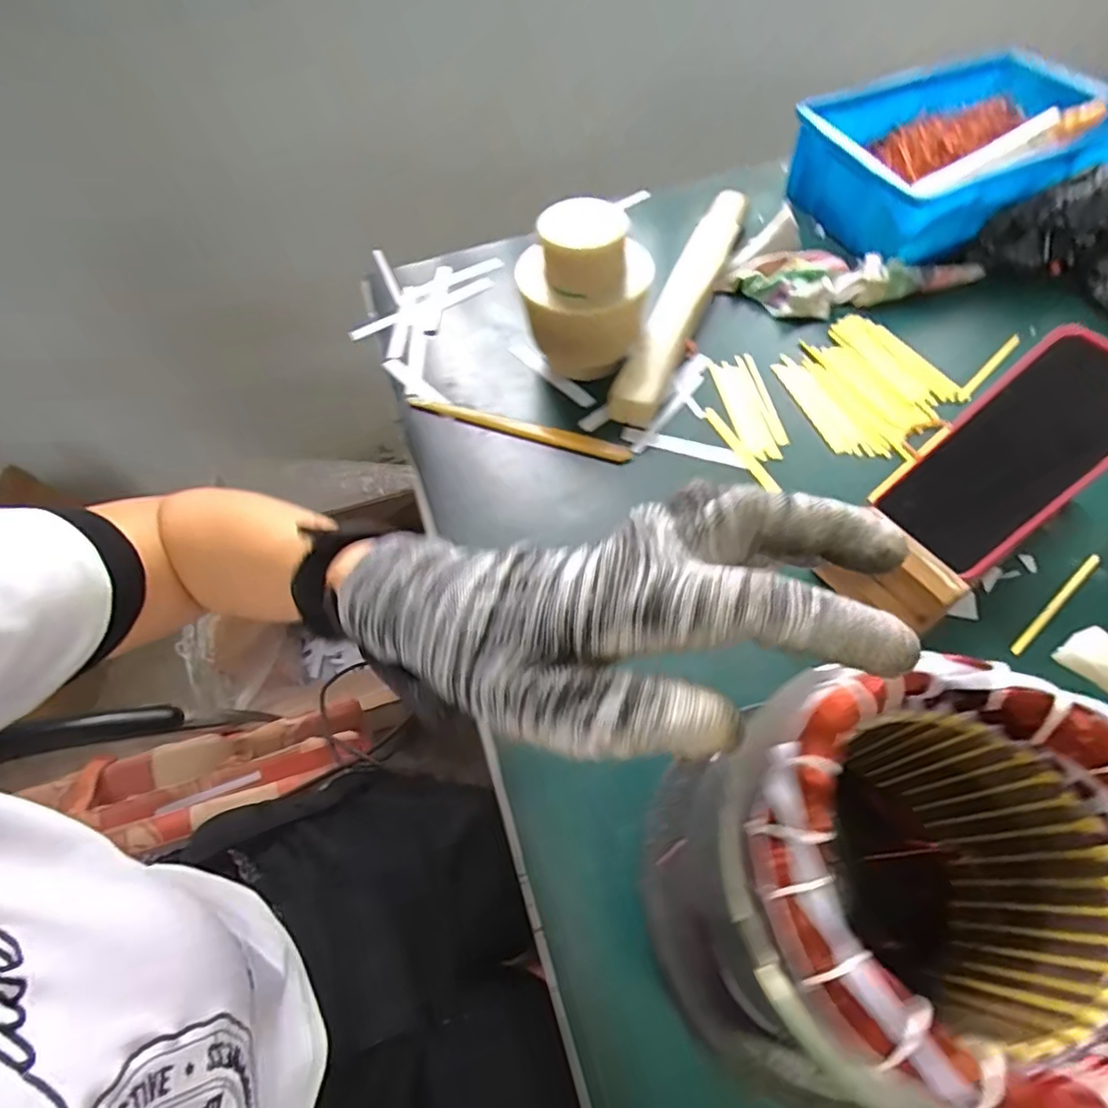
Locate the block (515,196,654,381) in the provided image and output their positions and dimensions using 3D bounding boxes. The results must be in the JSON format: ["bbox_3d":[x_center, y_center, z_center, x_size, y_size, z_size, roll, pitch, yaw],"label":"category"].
[{"bbox_3d":[0.025,-0.230,0.509,0.104,0.120,0.101,-2,60,4],"label":"block"}]

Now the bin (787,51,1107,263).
[{"bbox_3d":[0.425,-0.437,0.623,0.306,0.102,0.219,-21,60,-7],"label":"bin"}]

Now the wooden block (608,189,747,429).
[{"bbox_3d":[0.135,-0.260,0.572,0.040,0.033,0.329,20,64,16],"label":"wooden block"}]

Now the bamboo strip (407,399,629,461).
[{"bbox_3d":[-0.033,-0.116,0.512,0.206,0.006,0.016,15,62,13],"label":"bamboo strip"}]

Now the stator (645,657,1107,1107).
[{"bbox_3d":[0.125,0.142,0.247,0.147,0.166,0.152,-1,58,2],"label":"stator"}]

